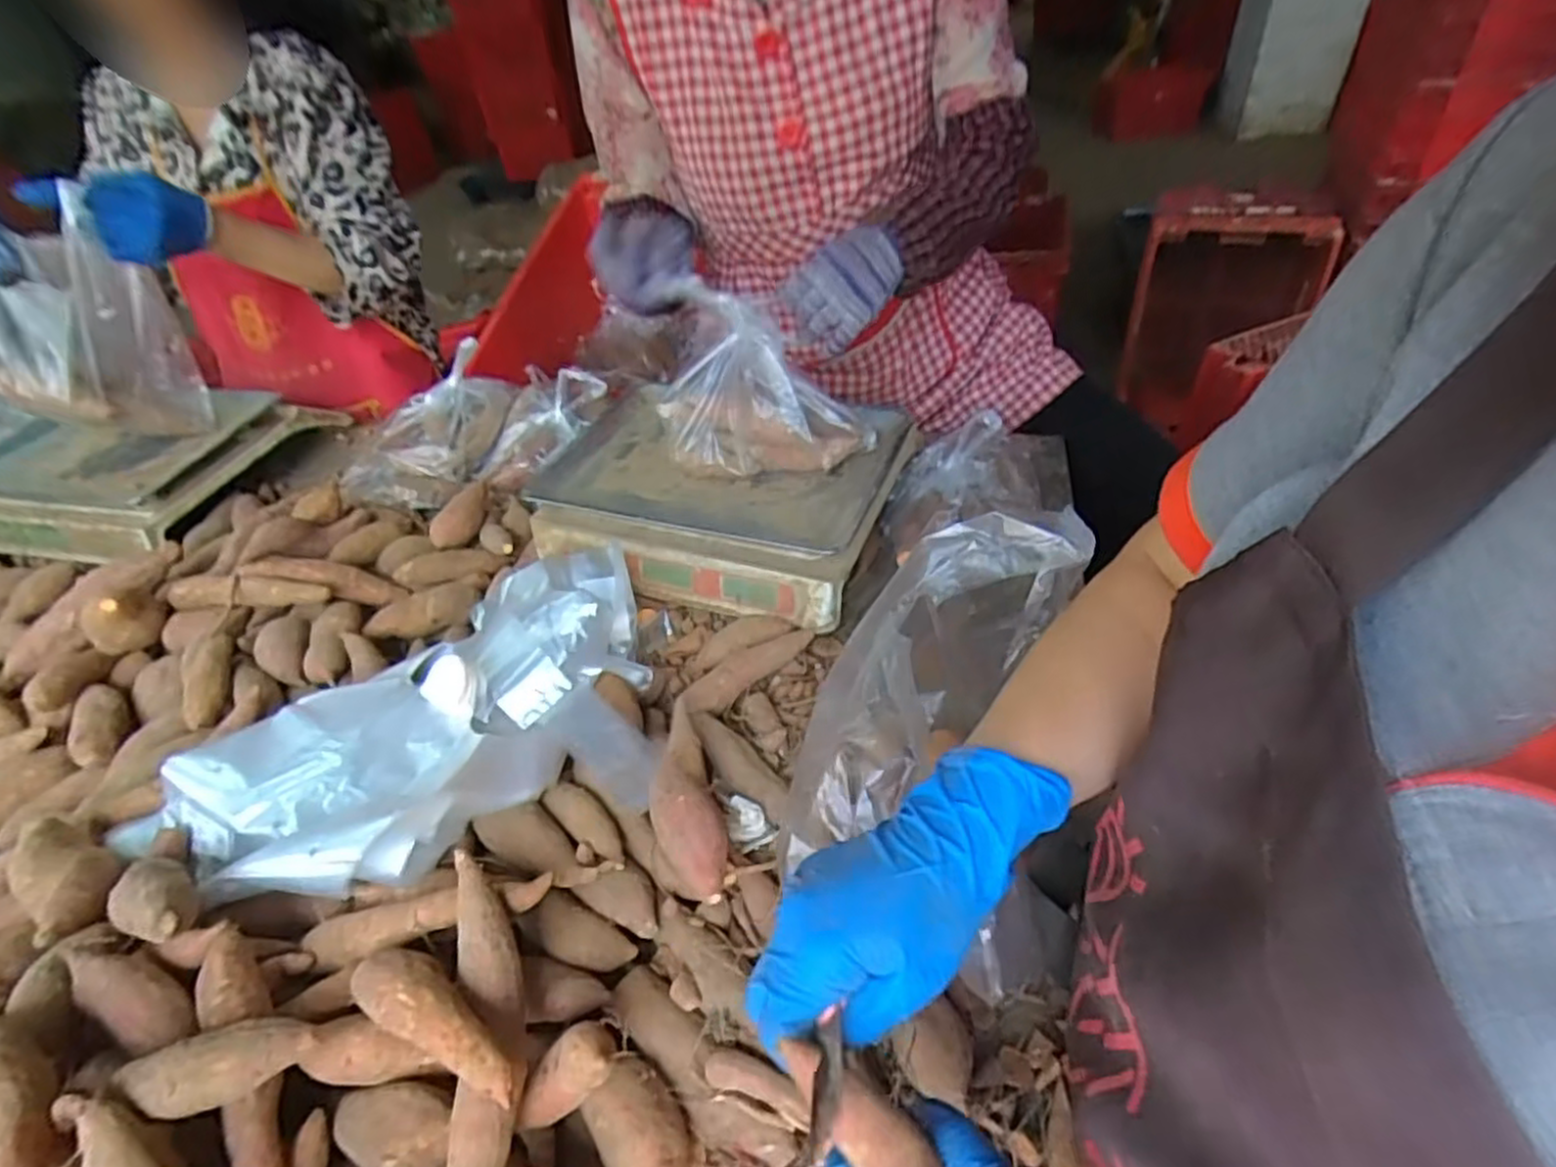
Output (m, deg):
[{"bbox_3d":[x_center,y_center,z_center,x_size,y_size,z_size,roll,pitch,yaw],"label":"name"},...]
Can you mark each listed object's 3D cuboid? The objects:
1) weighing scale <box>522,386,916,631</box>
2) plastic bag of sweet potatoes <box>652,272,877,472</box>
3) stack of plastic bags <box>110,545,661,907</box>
[{"bbox_3d":[-0.059,-0.094,0.763,0.342,0.084,0.238,11,44,19],"label":"weighing scale"},{"bbox_3d":[-0.017,-0.190,0.719,0.188,0.161,0.117,-12,41,-6],"label":"plastic bag of sweet potatoes"},{"bbox_3d":[-0.259,0.101,0.530,0.371,0.079,0.253,-22,43,-17],"label":"stack of plastic bags"}]

